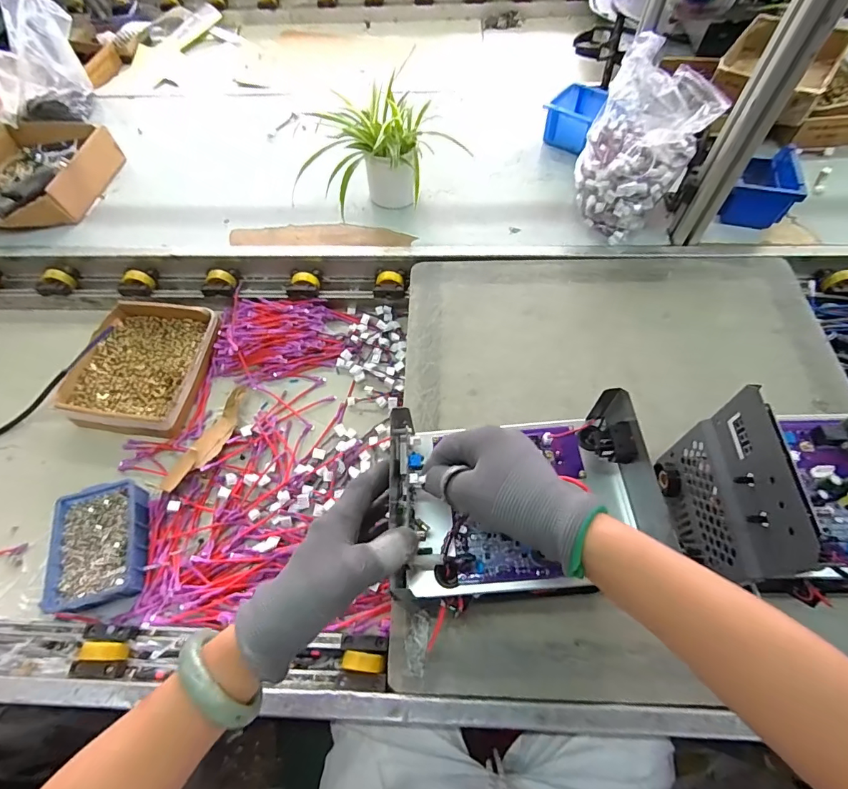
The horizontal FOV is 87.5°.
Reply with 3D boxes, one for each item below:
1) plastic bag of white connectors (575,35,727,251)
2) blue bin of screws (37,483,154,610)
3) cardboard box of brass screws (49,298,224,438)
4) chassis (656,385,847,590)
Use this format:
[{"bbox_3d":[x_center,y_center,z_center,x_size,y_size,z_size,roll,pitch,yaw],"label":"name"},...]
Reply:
[{"bbox_3d":[0.315,-0.370,0.683,0.135,0.205,0.161,-33,64,-14],"label":"plastic bag of white connectors"},{"bbox_3d":[-0.419,0.199,0.584,0.106,0.057,0.149,-13,61,-6],"label":"blue bin of screws"},{"bbox_3d":[-0.451,-0.047,0.721,0.203,0.053,0.227,10,61,8],"label":"cardboard box of brass screws"},{"bbox_3d":[0.373,0.092,0.408,0.213,0.163,0.151,1,60,2],"label":"chassis"}]

